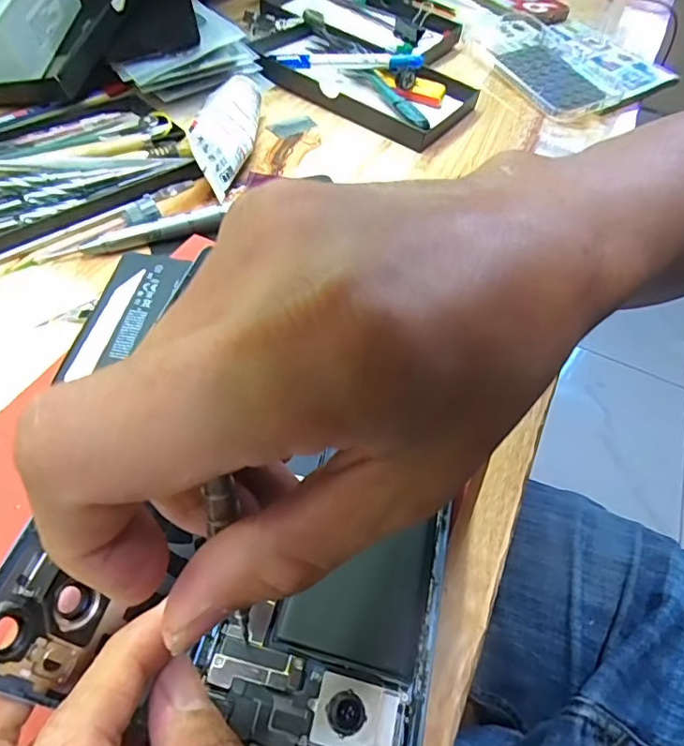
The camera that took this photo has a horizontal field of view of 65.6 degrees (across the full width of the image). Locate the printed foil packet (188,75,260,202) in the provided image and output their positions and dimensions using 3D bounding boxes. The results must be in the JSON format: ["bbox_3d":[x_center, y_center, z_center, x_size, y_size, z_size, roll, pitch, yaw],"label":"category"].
[{"bbox_3d":[-0.075,-0.169,0.357,0.010,0.039,0.112,-15,49,32],"label":"printed foil packet"}]

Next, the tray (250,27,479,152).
[{"bbox_3d":[0.016,-0.247,0.438,0.175,0.028,0.105,26,54,13],"label":"tray"}]

